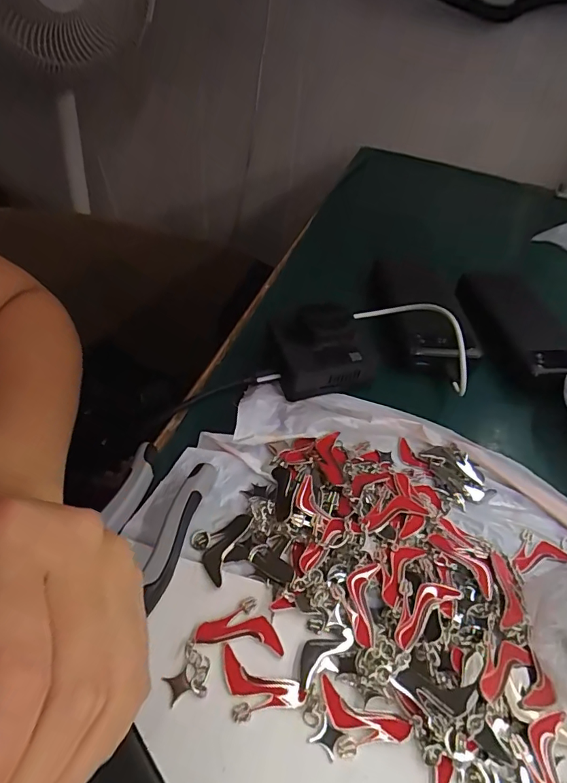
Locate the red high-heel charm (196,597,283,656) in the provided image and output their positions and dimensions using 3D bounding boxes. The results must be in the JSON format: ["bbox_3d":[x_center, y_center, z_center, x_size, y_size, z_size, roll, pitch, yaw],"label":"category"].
[{"bbox_3d":[-0.023,0.125,0.248,0.045,0.004,0.025,7,46,1],"label":"red high-heel charm"}]

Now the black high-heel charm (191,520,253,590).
[{"bbox_3d":[-0.041,0.091,0.279,0.028,0.004,0.045,19,48,11],"label":"black high-heel charm"}]

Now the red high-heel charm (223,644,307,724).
[{"bbox_3d":[-0.014,0.149,0.227,0.045,0.004,0.025,22,48,14],"label":"red high-heel charm"}]

